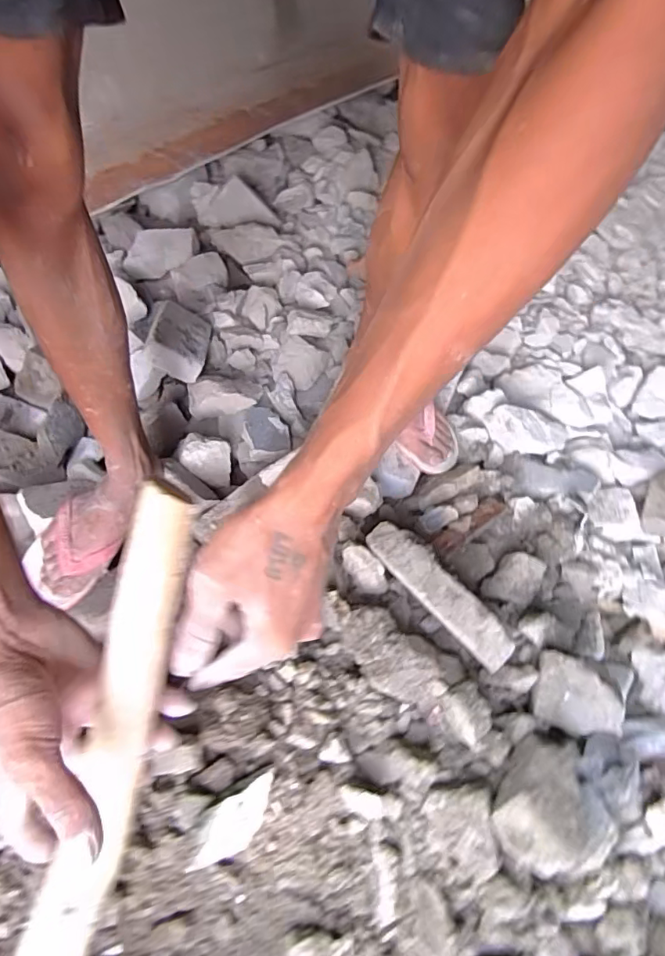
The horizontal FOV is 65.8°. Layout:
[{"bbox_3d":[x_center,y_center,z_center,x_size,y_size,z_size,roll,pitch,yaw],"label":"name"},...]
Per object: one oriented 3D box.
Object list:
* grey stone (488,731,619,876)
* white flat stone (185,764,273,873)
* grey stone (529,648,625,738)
[{"bbox_3d":[0.240,0.360,0.565,0.128,0.047,0.123,1,59,-1],"label":"grey stone"},{"bbox_3d":[-0.099,0.351,0.526,0.106,0.009,0.052,-33,100,-36],"label":"white flat stone"},{"bbox_3d":[0.303,0.269,0.634,0.099,0.030,0.078,20,61,10],"label":"grey stone"}]

